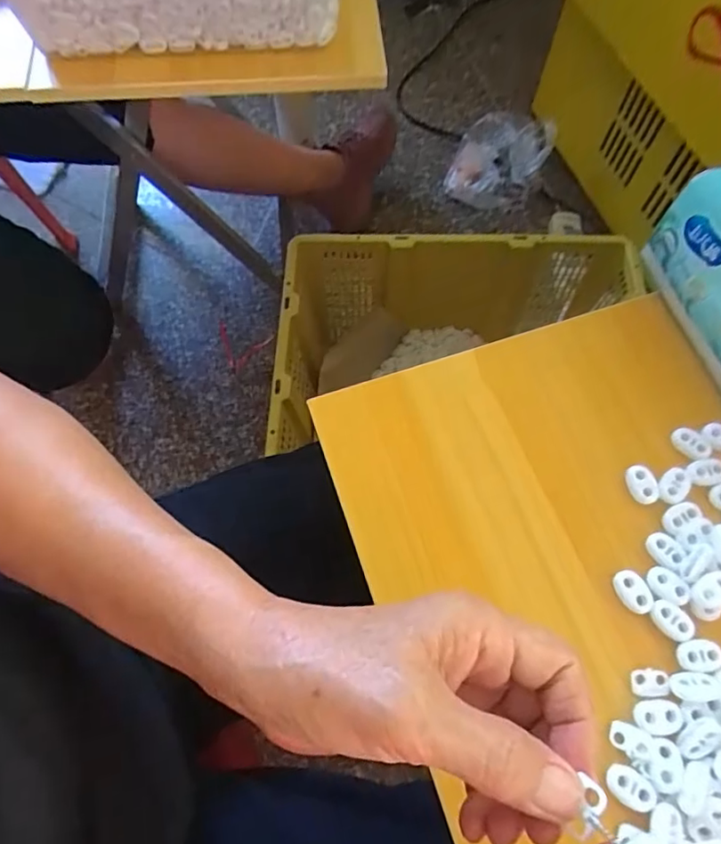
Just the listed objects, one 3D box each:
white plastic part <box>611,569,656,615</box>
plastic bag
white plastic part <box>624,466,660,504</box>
[{"bbox_3d":[0.146,0.091,0.290,0.016,0.004,0.023,-19,69,-8],"label":"white plastic part"},{"bbox_3d":[0.271,-0.519,1.069,0.176,0.120,0.189,18,68,7],"label":"plastic bag"},{"bbox_3d":[0.162,0.036,0.311,0.015,0.006,0.022,-18,69,-8],"label":"white plastic part"}]

